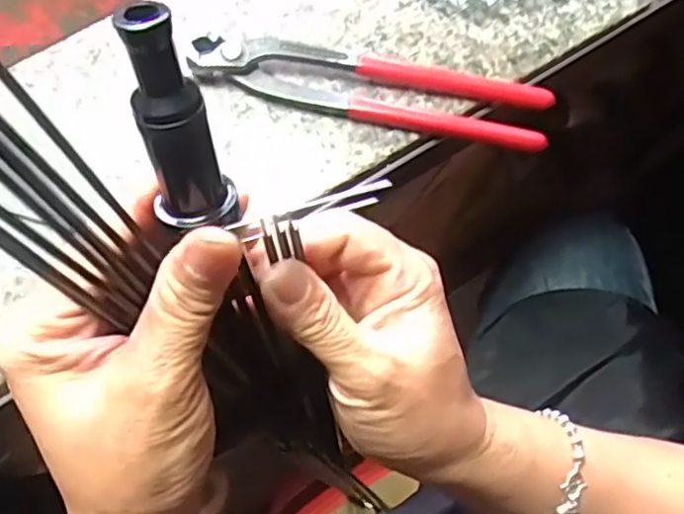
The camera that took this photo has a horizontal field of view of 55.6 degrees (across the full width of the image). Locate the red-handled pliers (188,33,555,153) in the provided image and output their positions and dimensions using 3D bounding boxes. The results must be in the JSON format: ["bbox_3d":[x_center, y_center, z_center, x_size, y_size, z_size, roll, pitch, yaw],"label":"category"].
[{"bbox_3d":[0.016,-0.096,0.359,0.192,0.016,0.042,13,73,3],"label":"red-handled pliers"}]

